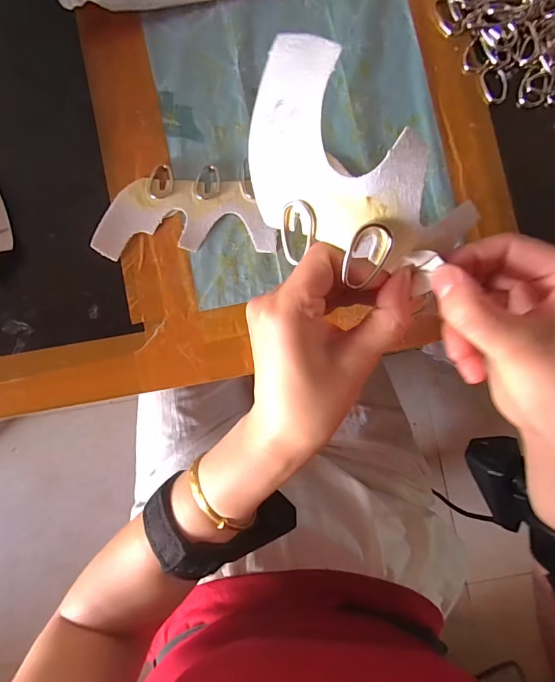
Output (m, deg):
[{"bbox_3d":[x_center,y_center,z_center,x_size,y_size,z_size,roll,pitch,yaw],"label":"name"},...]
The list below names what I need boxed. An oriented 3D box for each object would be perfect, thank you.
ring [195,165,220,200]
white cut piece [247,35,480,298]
[{"bbox_3d":[-0.053,-0.119,0.289,0.018,0.004,0.025,2,85,1],"label":"ring"},{"bbox_3d":[0.031,-0.081,0.185,0.131,0.033,0.069,44,89,2],"label":"white cut piece"}]

